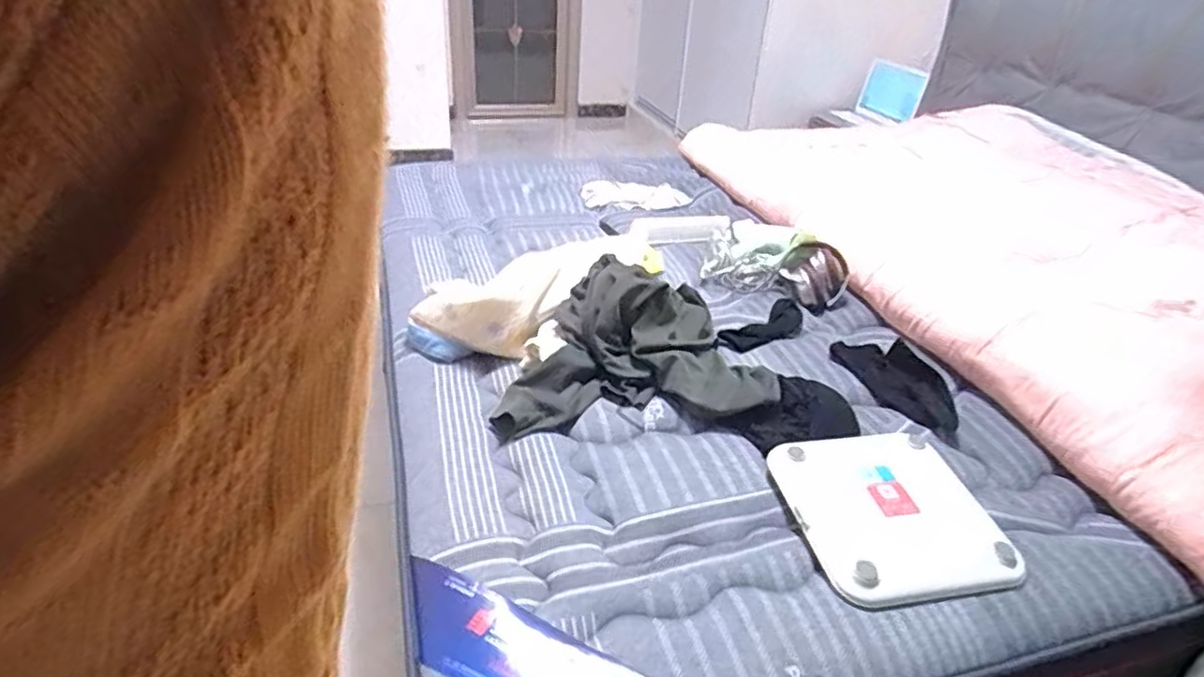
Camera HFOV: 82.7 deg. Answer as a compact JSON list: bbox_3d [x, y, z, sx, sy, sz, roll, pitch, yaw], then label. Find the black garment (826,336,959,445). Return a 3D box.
[{"bbox_3d":[0.501,0.075,1.122,0.129,0.030,0.258,-9,34,-20],"label":"black garment"}]

